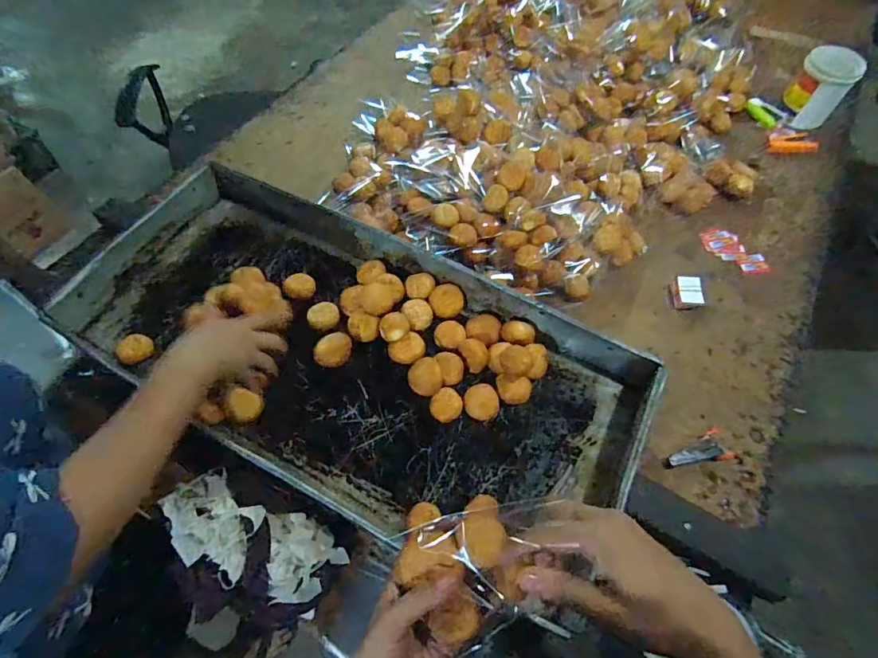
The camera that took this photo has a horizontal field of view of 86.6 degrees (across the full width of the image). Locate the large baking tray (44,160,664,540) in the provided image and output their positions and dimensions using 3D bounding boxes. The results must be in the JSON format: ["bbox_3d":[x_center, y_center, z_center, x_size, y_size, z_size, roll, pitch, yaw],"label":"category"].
[{"bbox_3d":[-0.141,0.026,0.691,0.839,0.079,0.397,27,64,15],"label":"large baking tray"}]

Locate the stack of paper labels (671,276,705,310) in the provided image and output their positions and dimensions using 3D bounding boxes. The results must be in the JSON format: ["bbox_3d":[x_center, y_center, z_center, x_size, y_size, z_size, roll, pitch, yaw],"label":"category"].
[{"bbox_3d":[0.431,-0.063,0.813,0.043,0.034,0.057,5,61,3],"label":"stack of paper labels"}]

